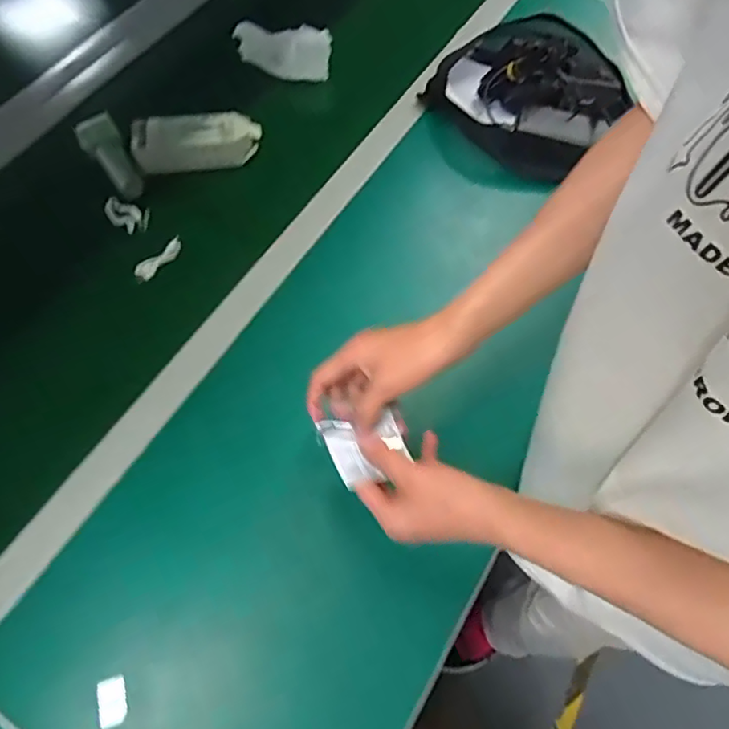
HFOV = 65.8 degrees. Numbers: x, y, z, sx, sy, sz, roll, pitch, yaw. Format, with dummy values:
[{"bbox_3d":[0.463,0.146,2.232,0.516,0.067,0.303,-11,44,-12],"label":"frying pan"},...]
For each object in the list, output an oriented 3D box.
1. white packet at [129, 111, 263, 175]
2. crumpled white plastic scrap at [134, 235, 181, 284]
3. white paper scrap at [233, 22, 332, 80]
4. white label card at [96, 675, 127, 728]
[{"bbox_3d":[-0.213,-0.285,0.721,0.154,0.056,0.050,-11,66,-8],"label":"white packet"},{"bbox_3d":[-0.243,-0.123,0.667,0.067,0.023,0.017,-40,73,-19],"label":"crumpled white plastic scrap"},{"bbox_3d":[-0.115,-0.438,0.789,0.133,0.050,0.054,3,65,-2],"label":"white paper scrap"},{"bbox_3d":[-0.216,0.288,0.481,0.024,0.004,0.037,-12,71,-6],"label":"white label card"}]

